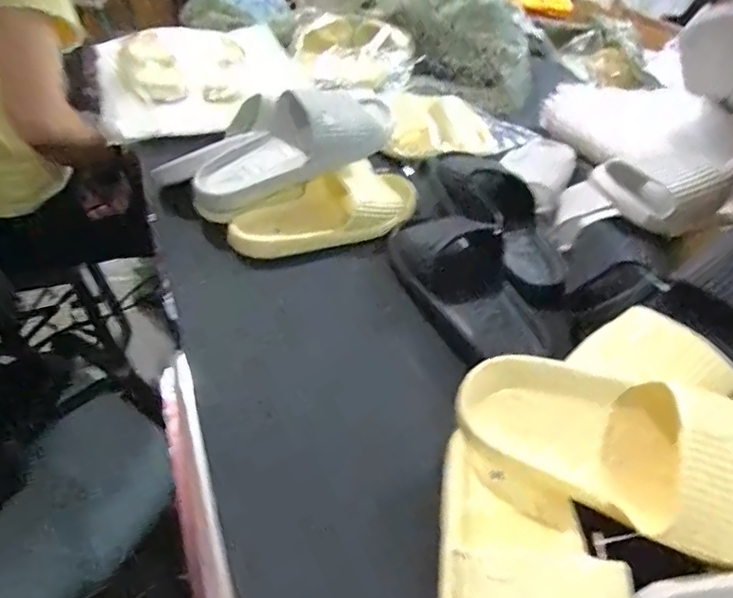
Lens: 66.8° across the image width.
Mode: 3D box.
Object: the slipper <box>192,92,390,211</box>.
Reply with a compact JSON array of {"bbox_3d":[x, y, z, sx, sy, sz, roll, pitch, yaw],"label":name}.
[{"bbox_3d":[-0.093,-0.192,0.673,0.264,0.079,0.105,-29,46,-6],"label":"slipper"}]

